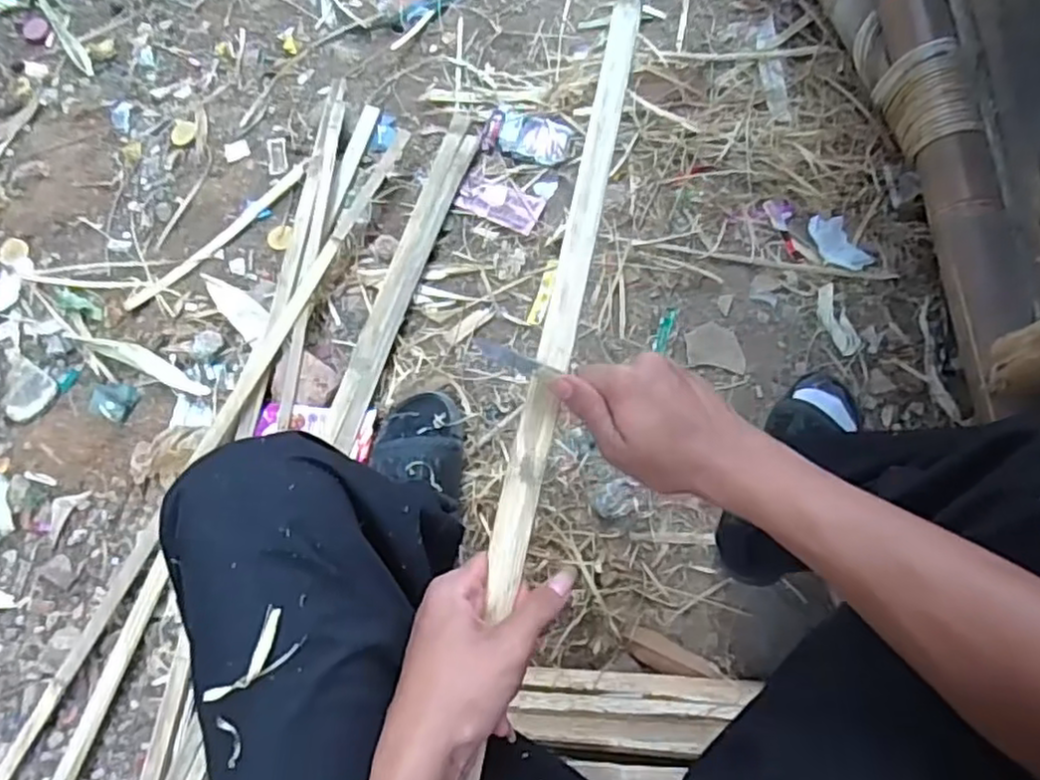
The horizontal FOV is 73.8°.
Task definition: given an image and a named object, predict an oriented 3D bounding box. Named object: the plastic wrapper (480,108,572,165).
[{"bbox_3d":[0.008,-0.355,0.972,0.121,0.013,0.069,14,78,6],"label":"plastic wrapper"}]

